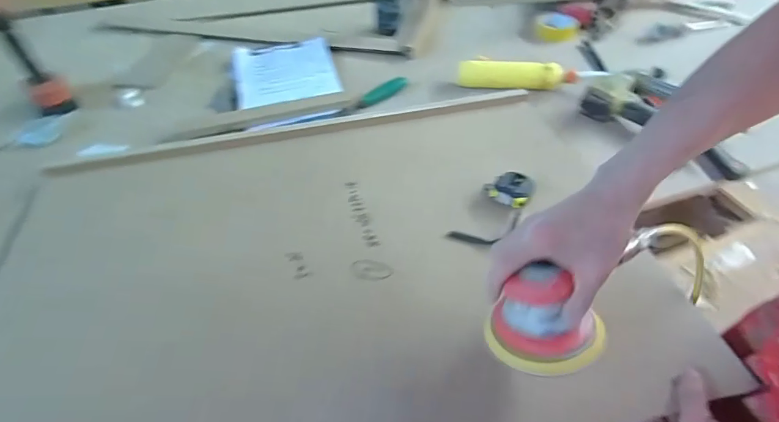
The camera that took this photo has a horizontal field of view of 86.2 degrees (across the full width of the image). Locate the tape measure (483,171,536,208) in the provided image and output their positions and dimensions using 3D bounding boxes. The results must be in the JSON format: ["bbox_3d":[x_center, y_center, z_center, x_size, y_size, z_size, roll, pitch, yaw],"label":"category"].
[{"bbox_3d":[0.185,-0.035,0.632,0.069,0.036,0.055,33,56,28],"label":"tape measure"}]

